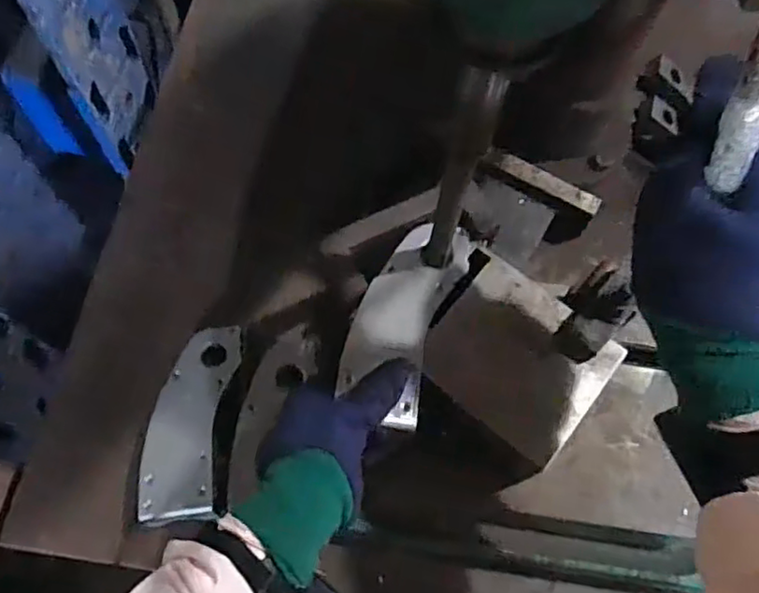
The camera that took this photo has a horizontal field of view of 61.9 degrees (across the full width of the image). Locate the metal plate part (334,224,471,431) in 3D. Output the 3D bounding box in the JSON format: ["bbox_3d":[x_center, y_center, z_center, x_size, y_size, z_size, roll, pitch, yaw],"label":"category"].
[{"bbox_3d":[0.022,0.014,0.486,0.070,0.015,0.159,23,65,8],"label":"metal plate part"}]

